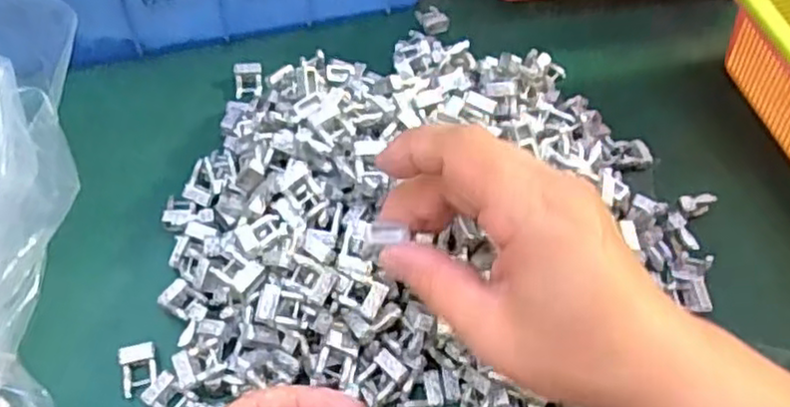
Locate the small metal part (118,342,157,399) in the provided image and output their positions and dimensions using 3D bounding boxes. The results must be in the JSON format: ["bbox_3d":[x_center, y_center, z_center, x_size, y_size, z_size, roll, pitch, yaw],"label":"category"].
[{"bbox_3d":[-0.120,0.078,0.325,0.016,0.009,0.022,-13,57,-12],"label":"small metal part"}]

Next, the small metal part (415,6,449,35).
[{"bbox_3d":[0.025,-0.128,0.478,0.017,0.008,0.024,-16,60,-13],"label":"small metal part"}]

